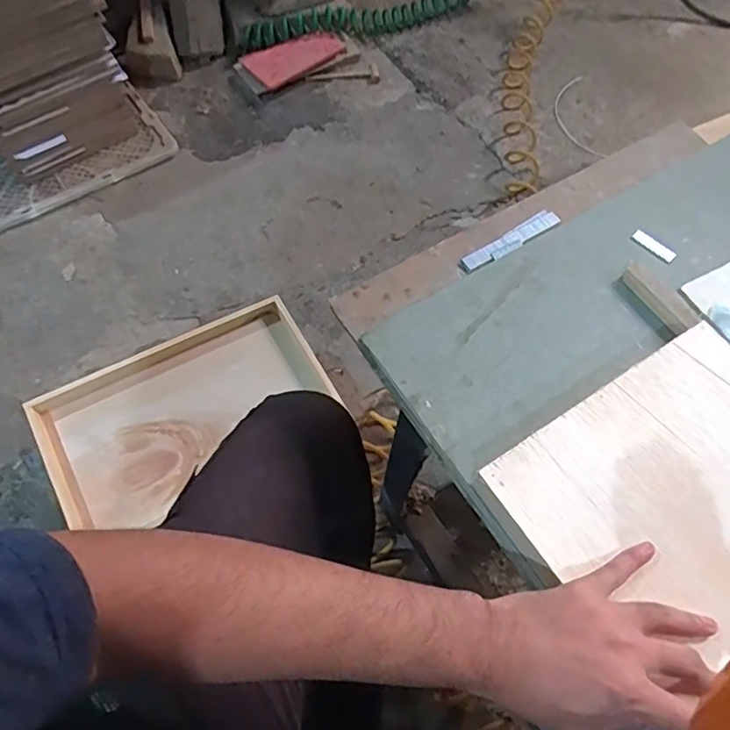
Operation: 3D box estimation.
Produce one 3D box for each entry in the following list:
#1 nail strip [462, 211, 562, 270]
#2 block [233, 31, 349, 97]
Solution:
[{"bbox_3d":[0.145,-0.122,0.563,0.119,0.004,0.022,-32,69,-17],"label":"nail strip"},{"bbox_3d":[-0.169,-0.707,1.316,0.257,0.044,0.111,-35,70,-18],"label":"block"}]

